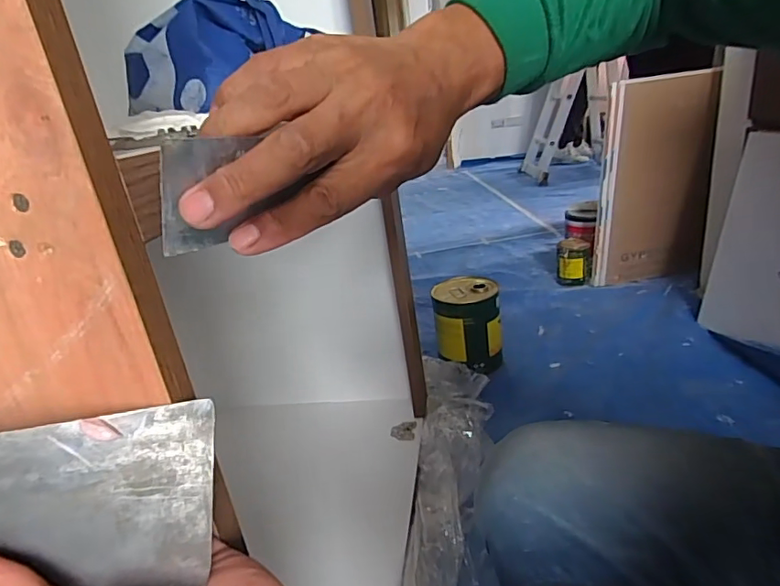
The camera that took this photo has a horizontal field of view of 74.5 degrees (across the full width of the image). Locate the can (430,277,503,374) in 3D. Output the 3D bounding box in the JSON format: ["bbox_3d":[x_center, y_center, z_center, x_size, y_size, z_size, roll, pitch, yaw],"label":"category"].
[{"bbox_3d":[0.192,0.083,1.263,0.158,0.194,0.132,-5,21,7],"label":"can"}]

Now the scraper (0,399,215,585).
[{"bbox_3d":[-0.149,0.106,0.227,0.138,0.093,0.004,-6,-4,-18],"label":"scraper"}]

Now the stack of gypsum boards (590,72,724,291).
[{"bbox_3d":[0.775,-0.313,1.485,0.308,0.611,0.054,-5,33,7],"label":"stack of gypsum boards"}]

